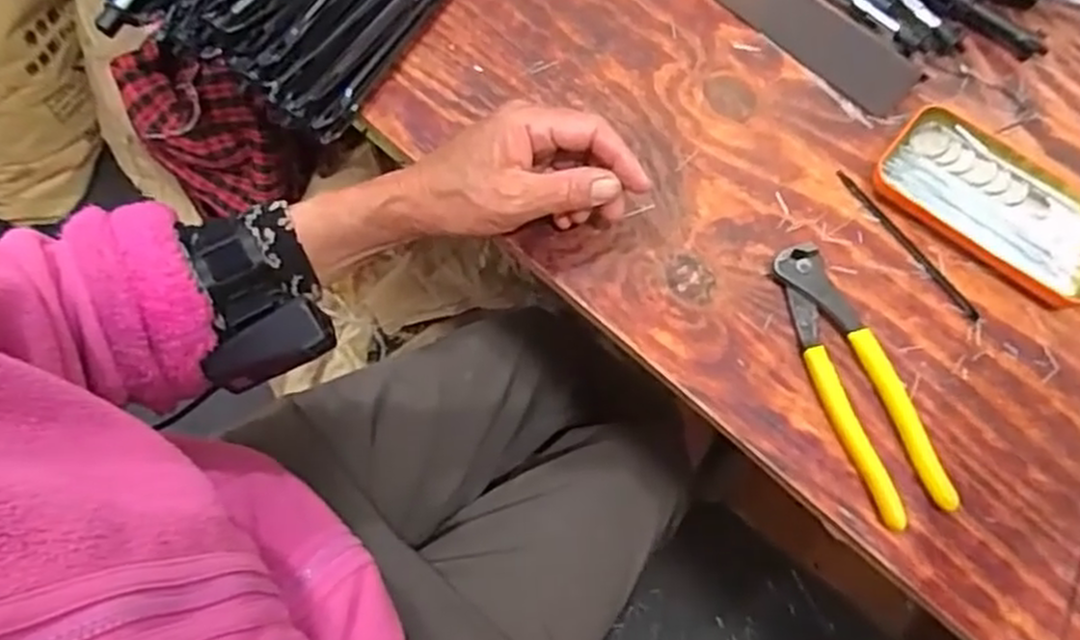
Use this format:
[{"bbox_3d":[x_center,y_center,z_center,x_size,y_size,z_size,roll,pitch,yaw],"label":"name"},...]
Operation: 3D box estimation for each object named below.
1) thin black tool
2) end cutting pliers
[{"bbox_3d":[0.226,-0.047,0.472,0.010,0.004,0.119,-31,73,-12],"label":"thin black tool"},{"bbox_3d":[0.177,0.032,0.432,0.042,0.012,0.162,-18,70,-8],"label":"end cutting pliers"}]

